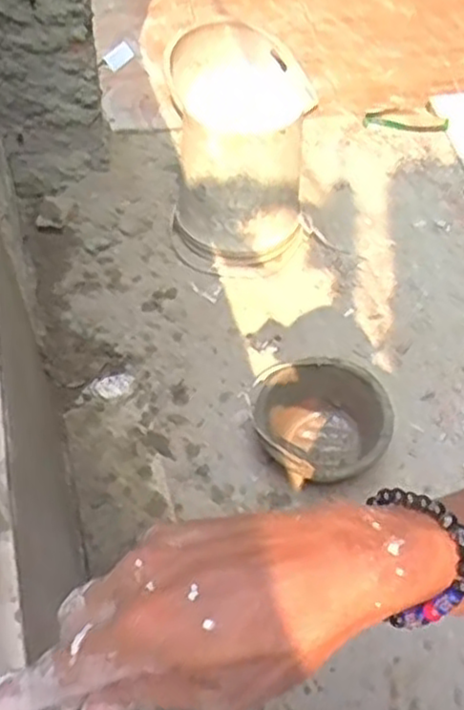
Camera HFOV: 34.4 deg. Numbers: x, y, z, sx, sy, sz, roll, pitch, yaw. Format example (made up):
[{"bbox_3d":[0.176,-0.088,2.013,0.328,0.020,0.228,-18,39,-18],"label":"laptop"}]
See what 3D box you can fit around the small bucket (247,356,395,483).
[{"bbox_3d":[0.175,0.137,1.500,0.241,0.195,0.248,1,54,-1],"label":"small bucket"}]

